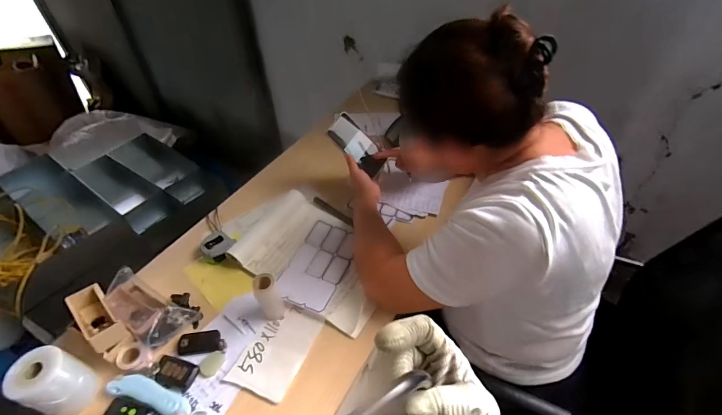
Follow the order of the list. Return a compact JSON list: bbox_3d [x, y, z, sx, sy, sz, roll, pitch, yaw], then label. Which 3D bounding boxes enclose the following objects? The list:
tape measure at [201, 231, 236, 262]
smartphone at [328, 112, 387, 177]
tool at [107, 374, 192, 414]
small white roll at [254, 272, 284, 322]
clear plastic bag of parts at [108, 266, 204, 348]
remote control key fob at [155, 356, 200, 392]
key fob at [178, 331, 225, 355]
[{"bbox_3d":[-0.303,0.080,0.747,0.074,0.025,0.062,32,54,28],"label":"tape measure"},{"bbox_3d":[-0.006,-0.143,0.814,0.148,0.014,0.081,44,57,-12],"label":"smartphone"},{"bbox_3d":[-0.332,0.293,0.556,0.141,0.021,0.036,12,47,13],"label":"tool"},{"bbox_3d":[-0.161,0.158,0.619,0.036,0.104,0.033,-1,46,1],"label":"small white roll"},{"bbox_3d":[-0.390,0.178,0.641,0.164,0.043,0.088,24,51,23],"label":"clear plastic bag of parts"},{"bbox_3d":[-0.305,0.274,0.581,0.067,0.009,0.043,13,68,8],"label":"remote control key fob"},{"bbox_3d":[-0.279,0.237,0.621,0.078,0.019,0.035,-2,46,-1],"label":"key fob"}]

